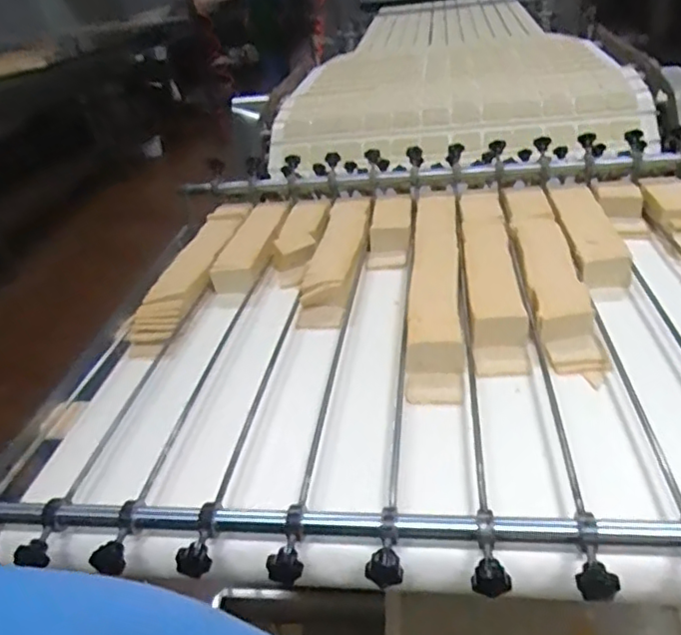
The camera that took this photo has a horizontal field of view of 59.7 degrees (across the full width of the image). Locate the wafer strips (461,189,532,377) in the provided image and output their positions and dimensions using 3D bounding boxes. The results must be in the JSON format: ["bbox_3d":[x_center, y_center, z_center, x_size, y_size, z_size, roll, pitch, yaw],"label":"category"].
[{"bbox_3d":[0.255,-0.081,1.025,0.091,0.078,0.497,-1,32,9],"label":"wafer strips"}]

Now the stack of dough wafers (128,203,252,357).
[{"bbox_3d":[-0.287,-0.109,1.203,0.108,0.069,0.526,2,32,13],"label":"stack of dough wafers"}]

